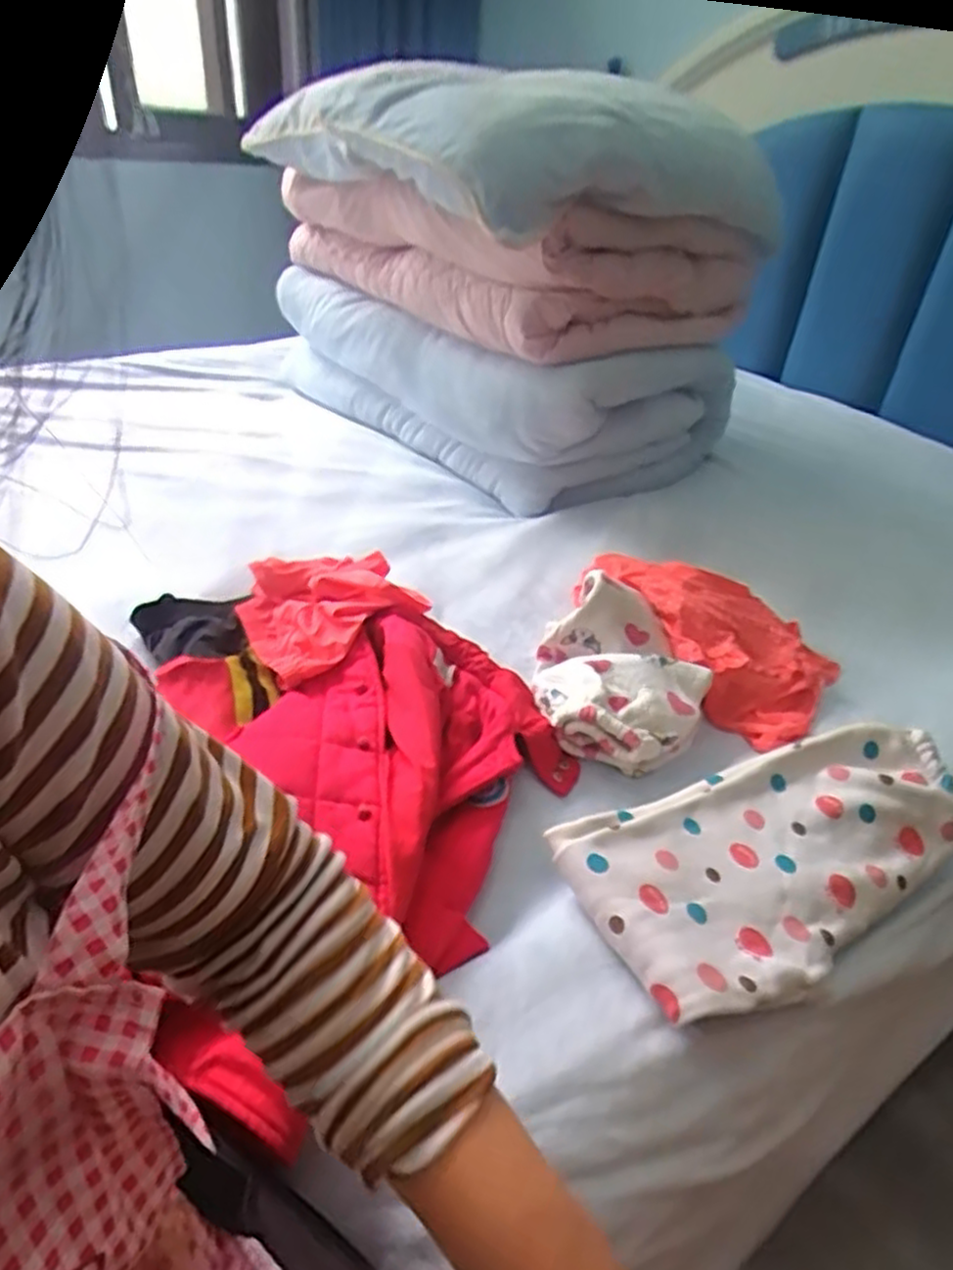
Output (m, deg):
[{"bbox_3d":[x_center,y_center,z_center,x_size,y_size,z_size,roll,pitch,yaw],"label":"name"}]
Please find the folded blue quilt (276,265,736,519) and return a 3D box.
[{"bbox_3d":[0.007,-0.530,1.482,0.438,0.257,0.822,-26,45,-36],"label":"folded blue quilt"}]

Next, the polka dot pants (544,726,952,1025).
[{"bbox_3d":[0.268,0.183,0.627,0.377,0.054,0.178,-14,39,-23],"label":"polka dot pants"}]

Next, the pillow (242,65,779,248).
[{"bbox_3d":[0.012,-0.808,1.194,0.497,0.179,0.784,-22,43,-32],"label":"pillow"}]

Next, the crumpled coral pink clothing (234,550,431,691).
[{"bbox_3d":[-0.168,-0.036,0.829,0.184,0.064,0.186,-18,41,-28],"label":"crumpled coral pink clothing"}]

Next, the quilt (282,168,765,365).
[{"bbox_3d":[-0.001,-0.686,1.305,0.475,0.199,0.785,-22,43,-32],"label":"quilt"}]

